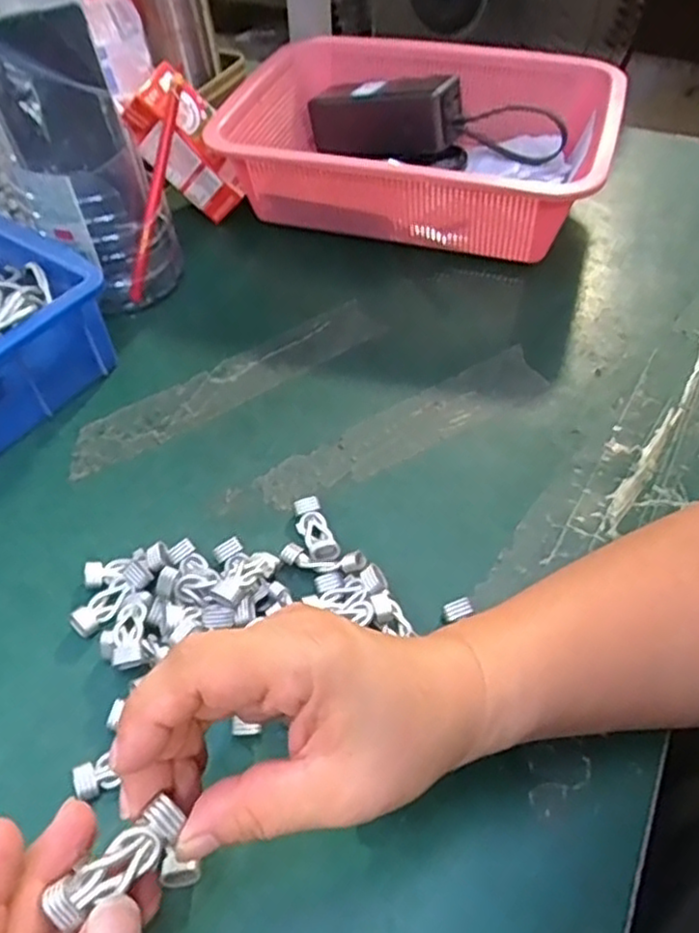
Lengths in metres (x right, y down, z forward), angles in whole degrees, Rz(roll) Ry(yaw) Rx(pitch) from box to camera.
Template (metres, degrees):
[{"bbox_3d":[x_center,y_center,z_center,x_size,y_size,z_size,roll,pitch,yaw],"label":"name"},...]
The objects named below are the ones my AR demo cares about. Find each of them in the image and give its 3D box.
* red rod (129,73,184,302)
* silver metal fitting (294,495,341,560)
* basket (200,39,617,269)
[{"bbox_3d":[-0.140,-0.198,0.492,0.009,0.156,0.010,21,14,21],"label":"red rod"},{"bbox_3d":[-0.019,0.035,0.377,0.016,0.012,0.043,-17,52,-12],"label":"silver metal fitting"},{"bbox_3d":[0.060,-0.266,0.573,0.294,0.091,0.214,15,52,14],"label":"basket"}]

